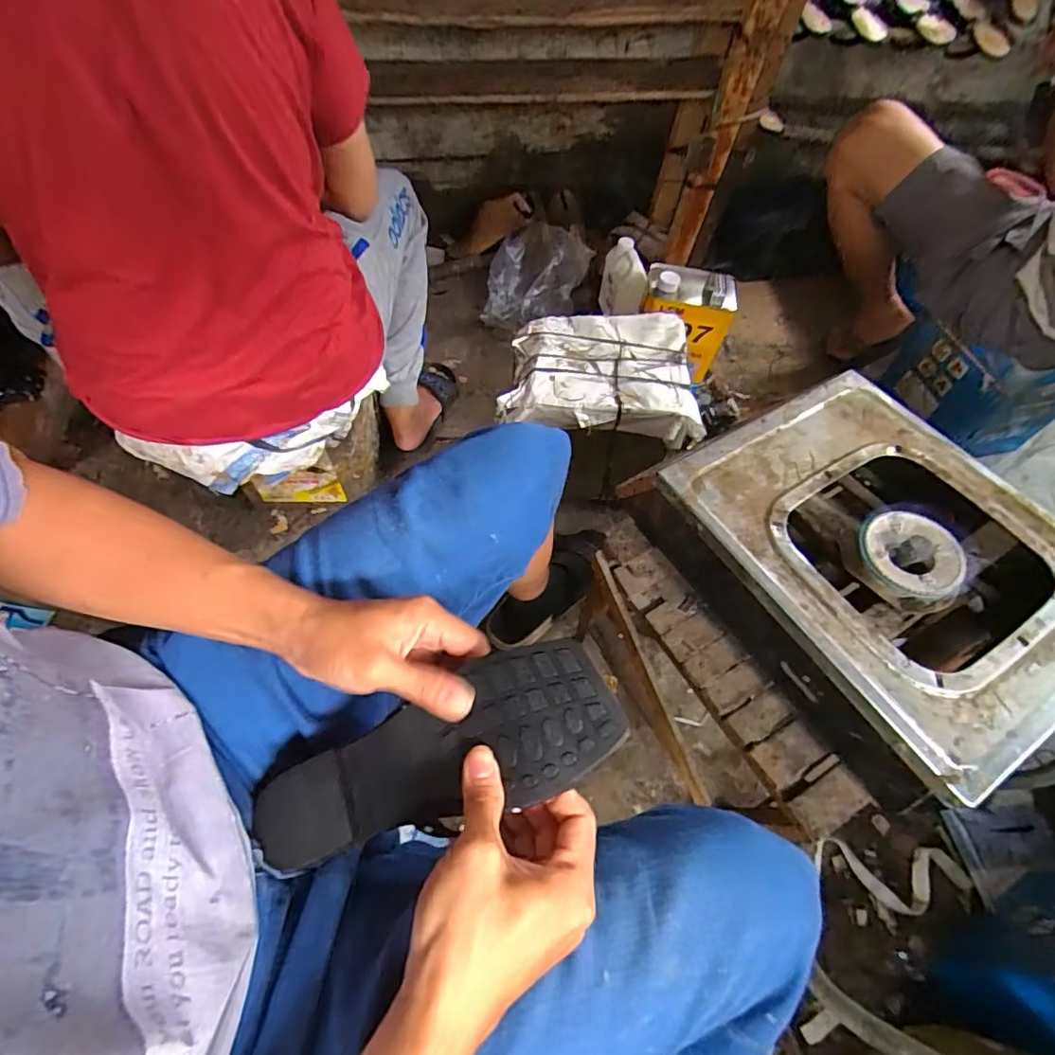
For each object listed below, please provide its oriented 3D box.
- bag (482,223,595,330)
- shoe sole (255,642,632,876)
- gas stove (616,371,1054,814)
[{"bbox_3d":[0.015,-0.599,1.289,0.224,0.116,0.239,18,60,8],"label":"bag"},{"bbox_3d":[-0.058,0.141,0.332,0.230,0.032,0.081,-24,61,9],"label":"shoe sole"},{"bbox_3d":[0.320,0.024,0.519,0.291,0.104,0.351,-27,64,-17],"label":"gas stove"}]

